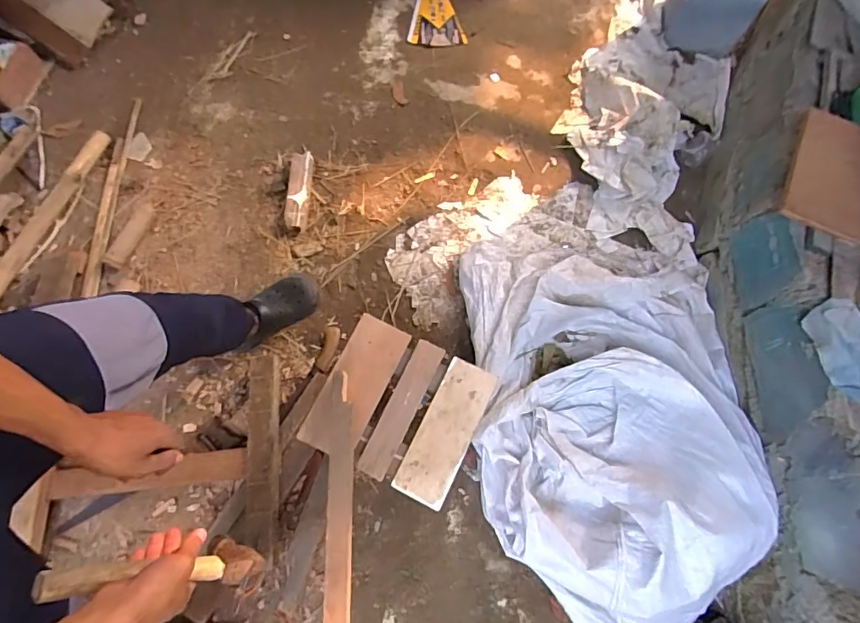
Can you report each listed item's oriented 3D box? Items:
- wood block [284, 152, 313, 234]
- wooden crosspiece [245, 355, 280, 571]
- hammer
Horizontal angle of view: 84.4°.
[{"bbox_3d":[-0.396,-0.357,1.428,0.070,0.048,0.261,1,69,-1],"label":"wood block"},{"bbox_3d":[-0.371,0.312,1.054,0.070,0.046,0.432,-5,68,-4],"label":"wooden crosspiece"},{"bbox_3d":[-0.287,0.277,0.505,0.091,0.210,0.041,-21,63,38],"label":"hammer"}]

